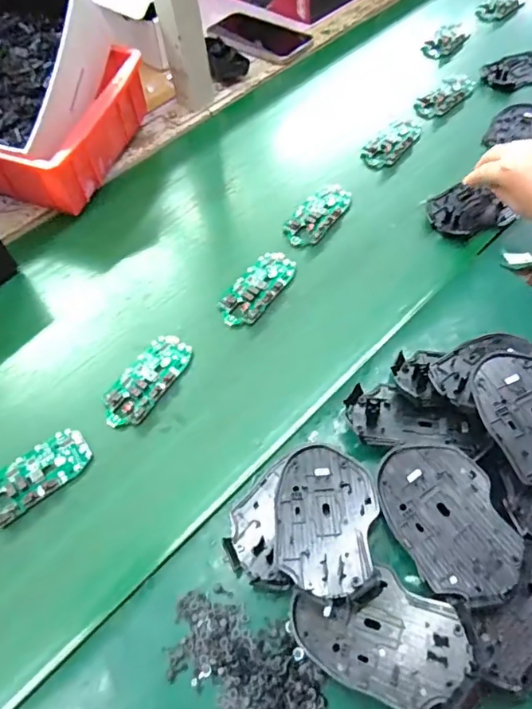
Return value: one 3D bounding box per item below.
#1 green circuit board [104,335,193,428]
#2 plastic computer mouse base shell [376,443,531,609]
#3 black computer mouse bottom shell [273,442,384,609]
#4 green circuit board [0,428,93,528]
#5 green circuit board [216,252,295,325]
[{"bbox_3d":[-0.109,0.022,0.465,0.045,0.008,0.099,28,63,20],"label":"green circuit board"},{"bbox_3d":[0.130,0.117,0.362,0.072,0.019,0.115,-35,55,6],"label":"plastic computer mouse base shell"},{"bbox_3d":[0.045,0.120,0.375,0.072,0.019,0.110,1,58,4],"label":"black computer mouse bottom shell"},{"bbox_3d":[-0.193,0.101,0.419,0.097,0.009,0.044,-39,63,-19],"label":"green circuit board"},{"bbox_3d":[-0.009,-0.069,0.513,0.043,0.011,0.100,29,64,20],"label":"green circuit board"}]

